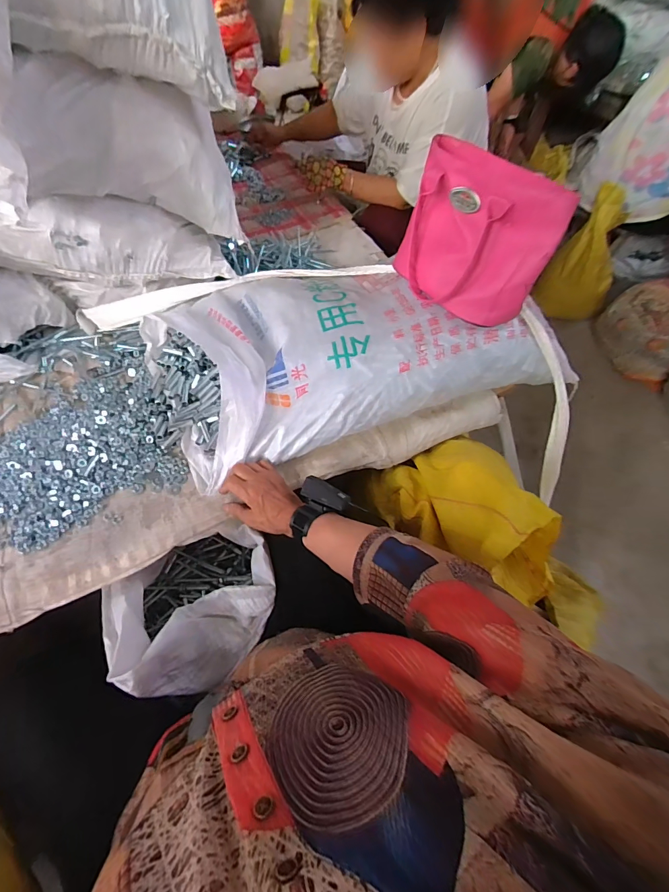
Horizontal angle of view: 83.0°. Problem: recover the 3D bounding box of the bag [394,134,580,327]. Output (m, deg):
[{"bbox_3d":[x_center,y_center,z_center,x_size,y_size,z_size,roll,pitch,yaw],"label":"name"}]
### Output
[{"bbox_3d":[0.182,-0.313,0.575,0.106,0.188,0.269,-25,60,-16],"label":"bag"}]

